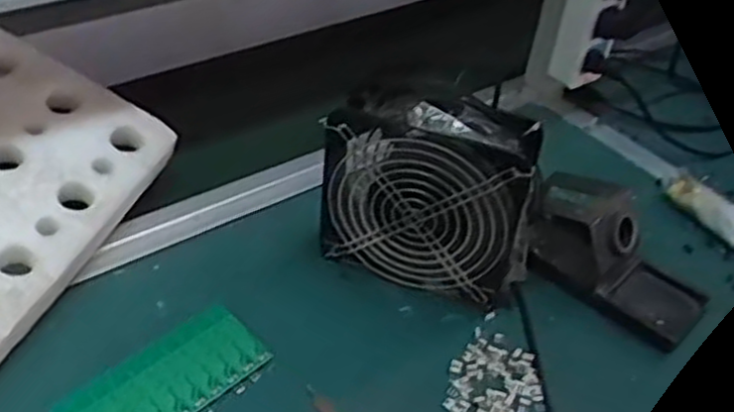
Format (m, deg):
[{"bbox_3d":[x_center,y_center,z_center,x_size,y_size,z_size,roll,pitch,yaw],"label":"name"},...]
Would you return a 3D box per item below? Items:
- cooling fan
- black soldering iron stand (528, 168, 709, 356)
[{"bbox_3d":[0.048,-0.010,0.589,0.158,0.147,0.061,15,41,10],"label":"cooling fan"},{"bbox_3d":[0.202,0.034,0.624,0.155,0.072,0.079,34,48,29],"label":"black soldering iron stand"}]

